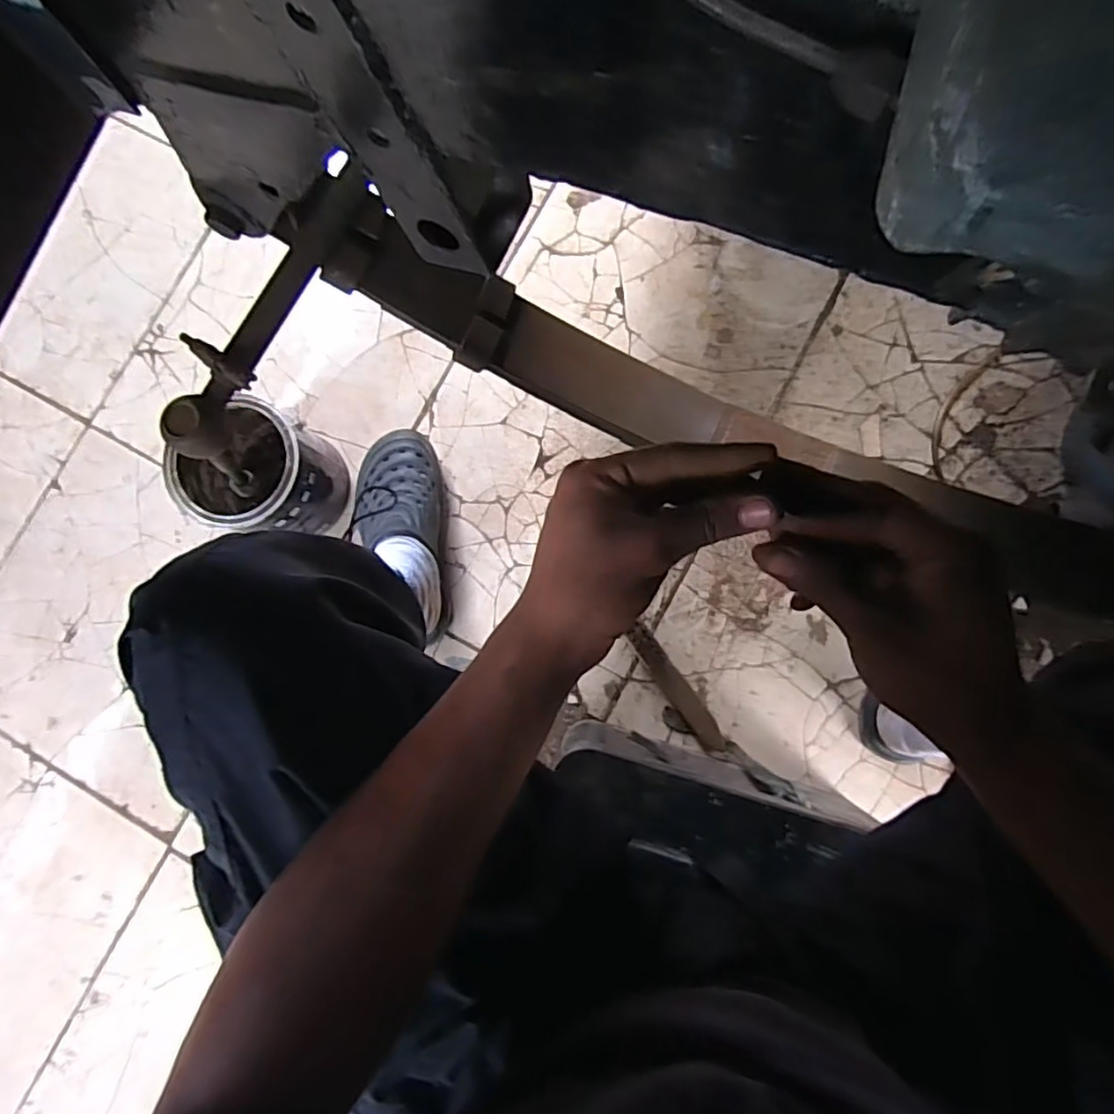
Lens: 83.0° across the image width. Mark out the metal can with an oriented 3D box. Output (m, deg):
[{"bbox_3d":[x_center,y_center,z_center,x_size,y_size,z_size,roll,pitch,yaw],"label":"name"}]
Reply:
[{"bbox_3d":[-0.354,-0.101,0.771,0.142,0.177,0.143,0,83,3],"label":"metal can"}]

